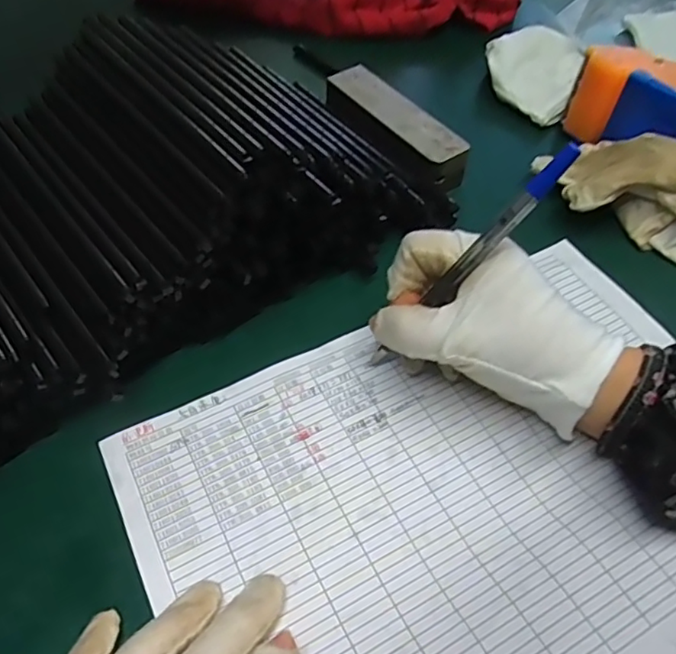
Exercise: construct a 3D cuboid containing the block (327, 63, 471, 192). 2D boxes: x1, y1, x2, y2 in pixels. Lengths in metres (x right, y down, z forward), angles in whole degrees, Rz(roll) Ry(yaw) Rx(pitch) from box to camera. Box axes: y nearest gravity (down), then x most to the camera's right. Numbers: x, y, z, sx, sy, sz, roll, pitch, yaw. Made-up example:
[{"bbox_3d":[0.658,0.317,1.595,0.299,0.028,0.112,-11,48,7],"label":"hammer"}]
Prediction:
[{"bbox_3d":[0.039,-0.138,0.408,0.036,0.027,0.118,-32,61,-20],"label":"block"}]

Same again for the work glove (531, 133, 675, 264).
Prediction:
[{"bbox_3d":[0.190,-0.086,0.358,0.121,0.048,0.063,29,61,19],"label":"work glove"}]

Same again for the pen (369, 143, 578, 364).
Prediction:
[{"bbox_3d":[0.057,-0.025,0.271,0.007,0.141,0.008,7,48,-34],"label":"pen"}]

